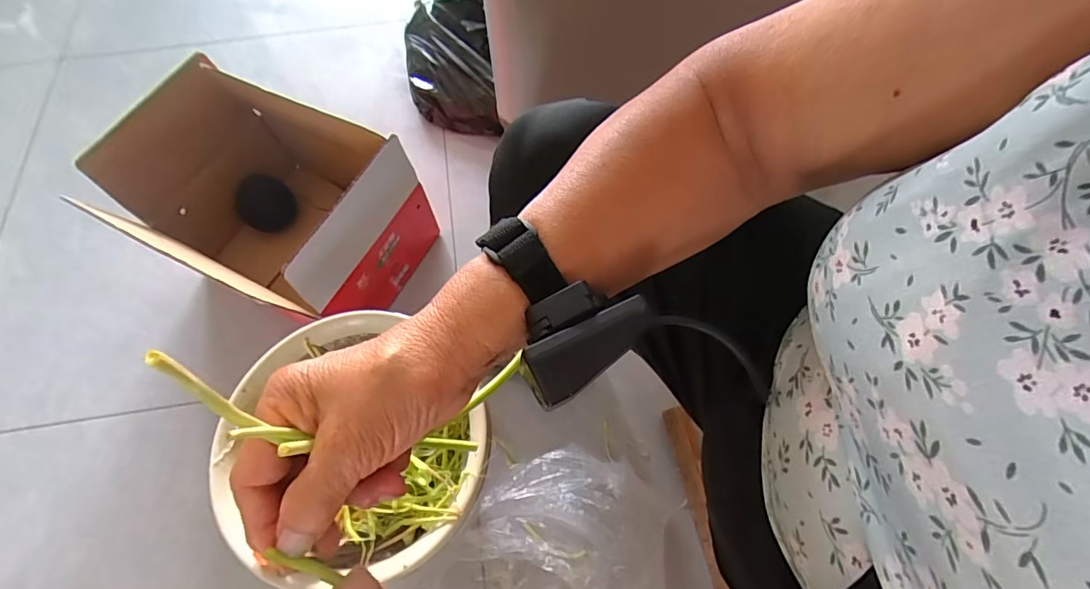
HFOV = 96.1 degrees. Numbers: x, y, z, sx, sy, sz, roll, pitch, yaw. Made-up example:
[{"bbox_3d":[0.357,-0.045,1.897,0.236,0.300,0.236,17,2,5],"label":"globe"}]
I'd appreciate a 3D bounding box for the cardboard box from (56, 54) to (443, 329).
[{"bbox_3d":[-0.388,-0.122,0.726,0.336,0.253,0.250,26,69,12],"label":"cardboard box"}]

